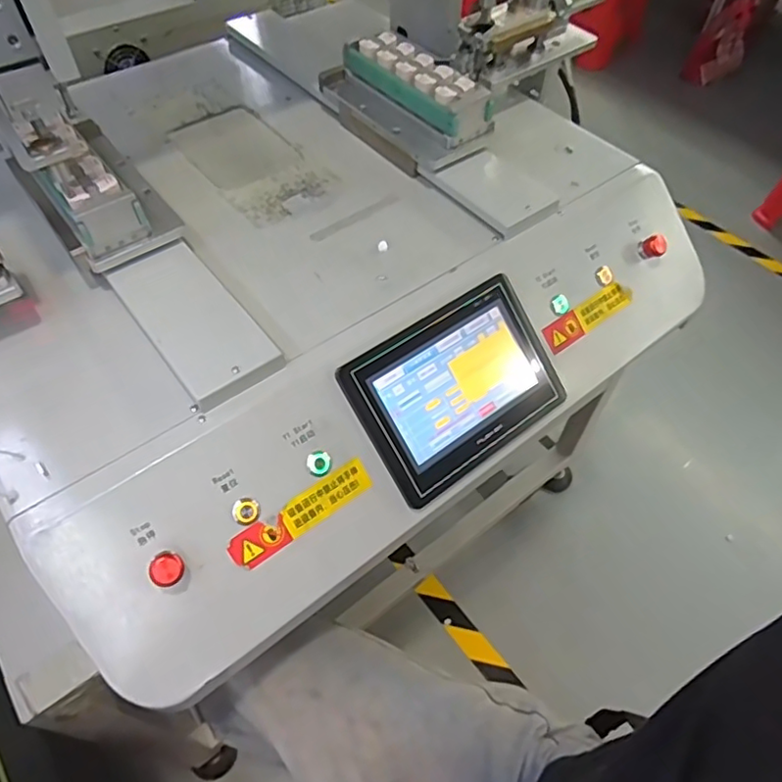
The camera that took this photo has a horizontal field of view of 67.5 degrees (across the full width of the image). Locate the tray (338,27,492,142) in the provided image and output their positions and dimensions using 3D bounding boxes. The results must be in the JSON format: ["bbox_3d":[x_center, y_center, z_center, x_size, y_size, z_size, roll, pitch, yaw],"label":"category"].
[{"bbox_3d":[0.025,-0.351,0.657,0.059,0.039,0.195,-35,62,-23],"label":"tray"}]

